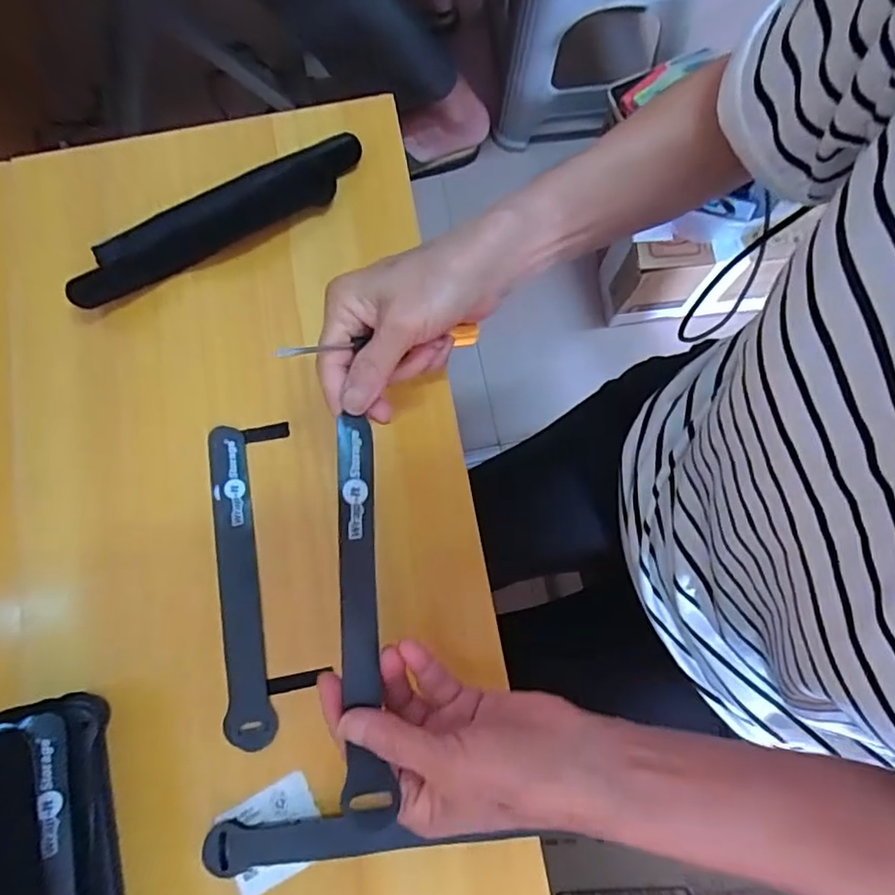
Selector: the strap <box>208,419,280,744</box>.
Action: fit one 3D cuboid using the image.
[{"bbox_3d":[-0.136,0.085,0.373,0.029,0.007,0.198,-10,79,-1],"label":"strap"}]

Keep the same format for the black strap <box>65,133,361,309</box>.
[{"bbox_3d":[-0.161,-0.162,0.408,0.217,0.018,0.042,-28,80,-5],"label":"black strap"}]

